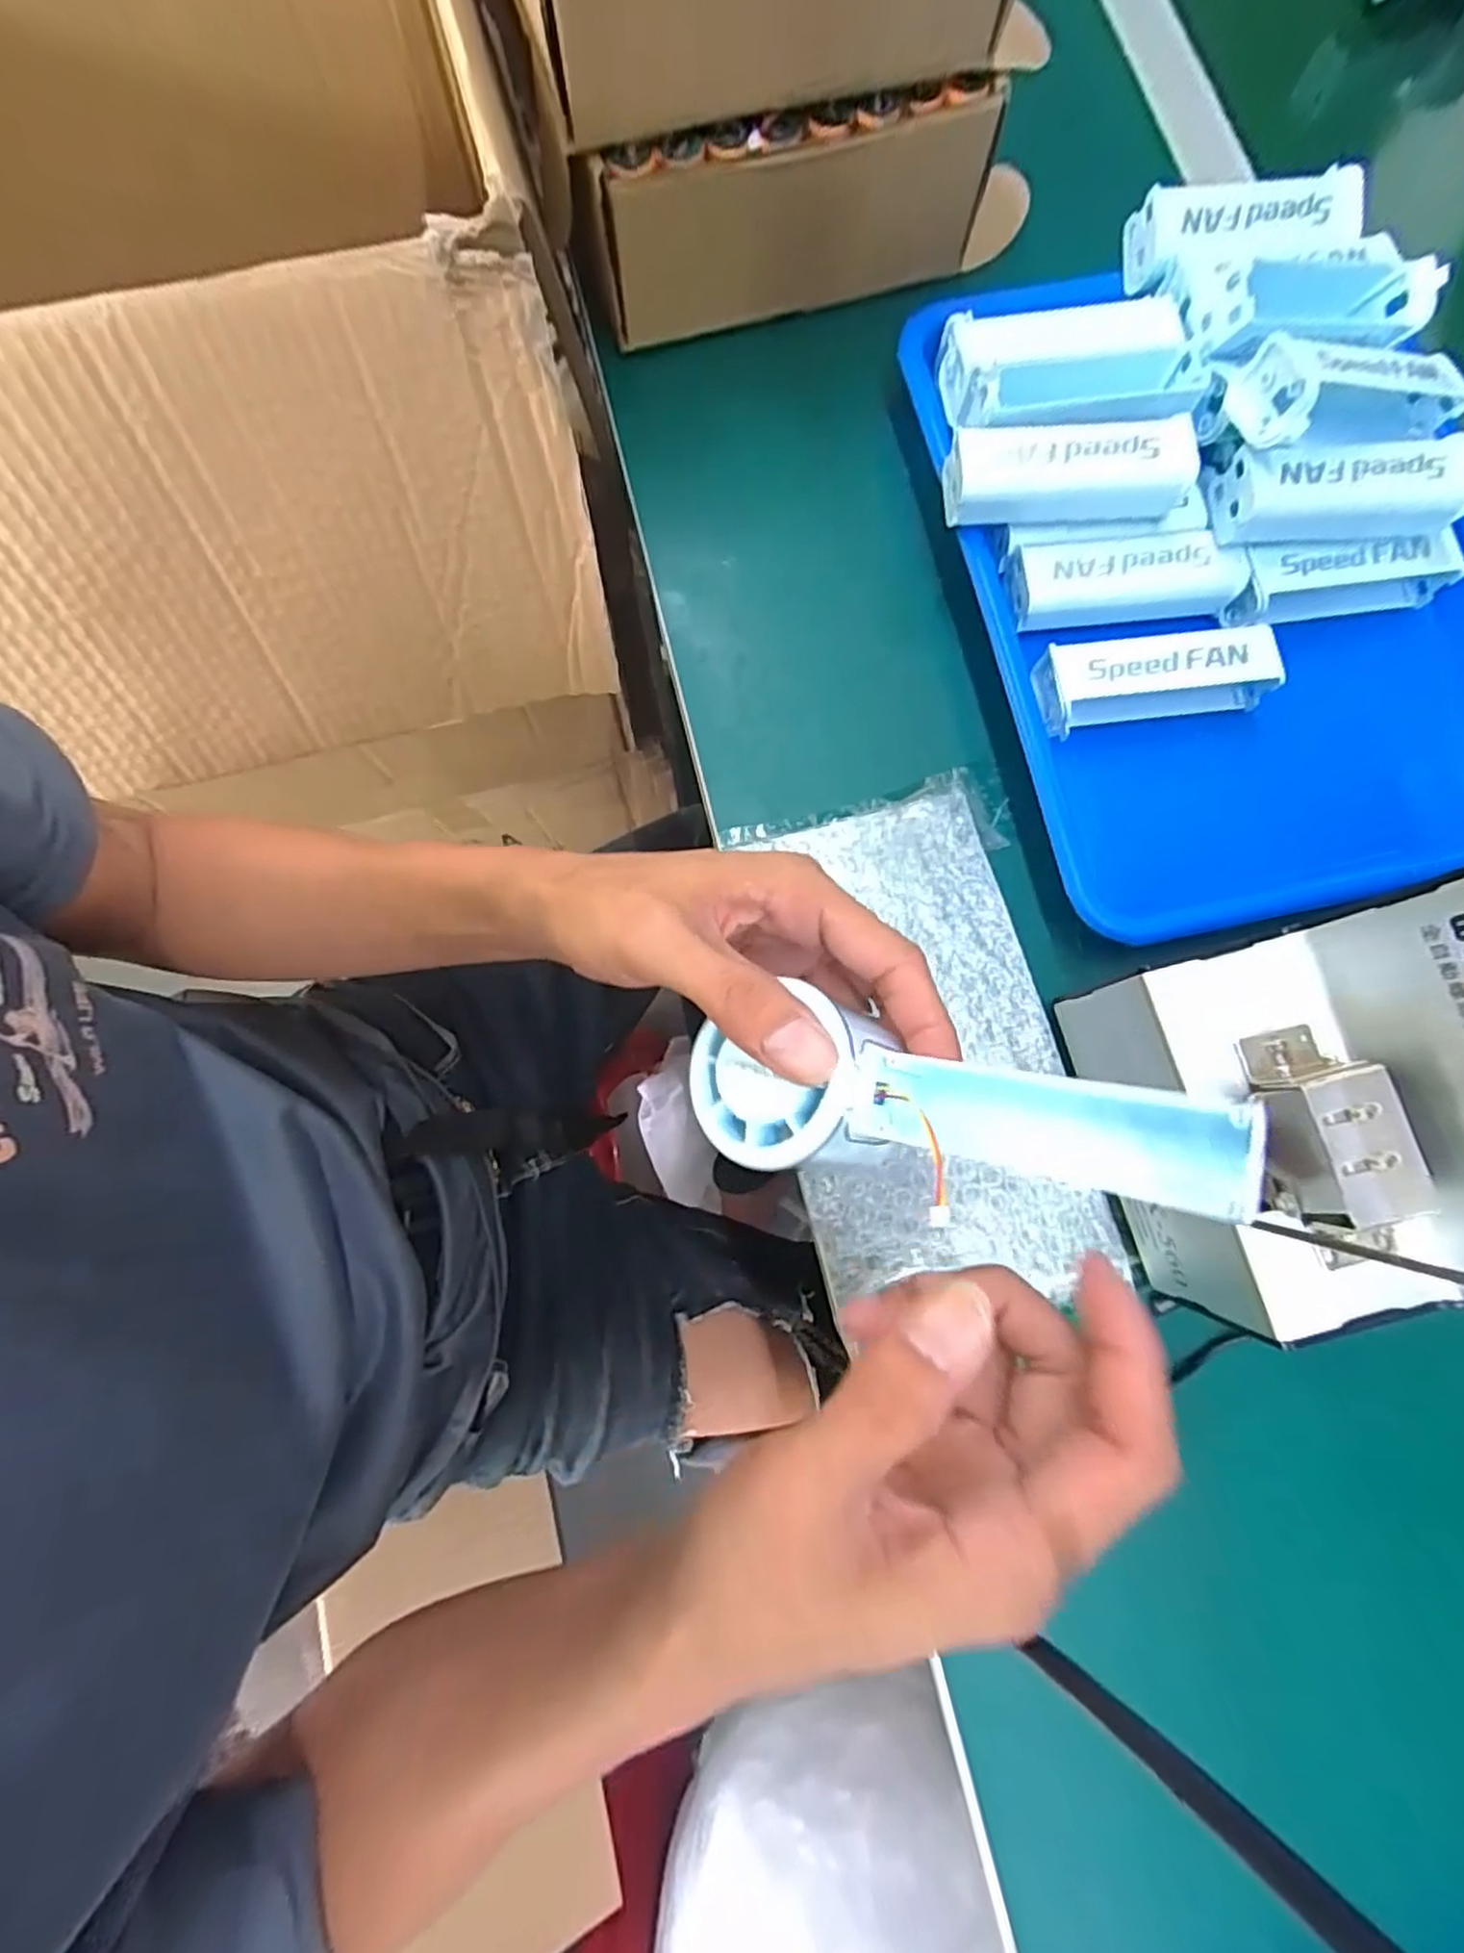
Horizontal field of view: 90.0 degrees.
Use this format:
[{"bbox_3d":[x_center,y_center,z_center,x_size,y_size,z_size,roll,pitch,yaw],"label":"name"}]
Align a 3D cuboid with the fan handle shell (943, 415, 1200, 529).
[{"bbox_3d":[0.149,-0.223,0.328,0.105,0.031,0.031,-2,79,-1],"label":"fan handle shell"}]

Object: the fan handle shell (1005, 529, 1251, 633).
[{"bbox_3d":[0.183,-0.187,0.344,0.100,0.021,0.033,-3,79,-1],"label":"fan handle shell"}]

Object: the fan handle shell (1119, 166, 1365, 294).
[{"bbox_3d":[0.246,-0.352,0.348,0.107,0.032,0.028,-7,80,-2],"label":"fan handle shell"}]

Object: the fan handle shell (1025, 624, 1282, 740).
[{"bbox_3d":[0.195,-0.136,0.336,0.100,0.024,0.034,-5,79,-2],"label":"fan handle shell"}]

